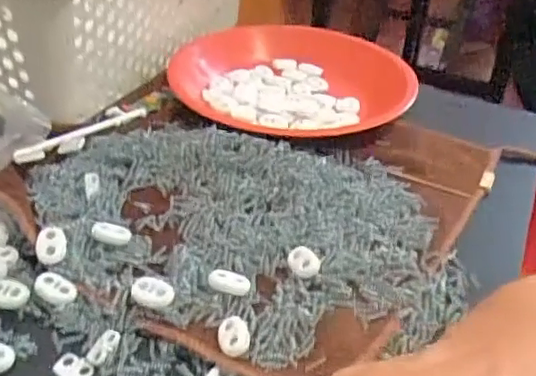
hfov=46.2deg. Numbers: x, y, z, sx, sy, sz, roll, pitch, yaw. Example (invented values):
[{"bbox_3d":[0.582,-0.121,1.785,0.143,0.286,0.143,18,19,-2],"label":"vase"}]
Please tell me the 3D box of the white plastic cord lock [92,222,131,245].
[{"bbox_3d":[-0.091,0.027,0.366,0.023,0.008,0.013,10,35,9],"label":"white plastic cord lock"}]

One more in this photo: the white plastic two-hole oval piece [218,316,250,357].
[{"bbox_3d":[-0.017,0.073,0.308,0.015,0.006,0.022,3,35,-2],"label":"white plastic two-hole oval piece"}]

